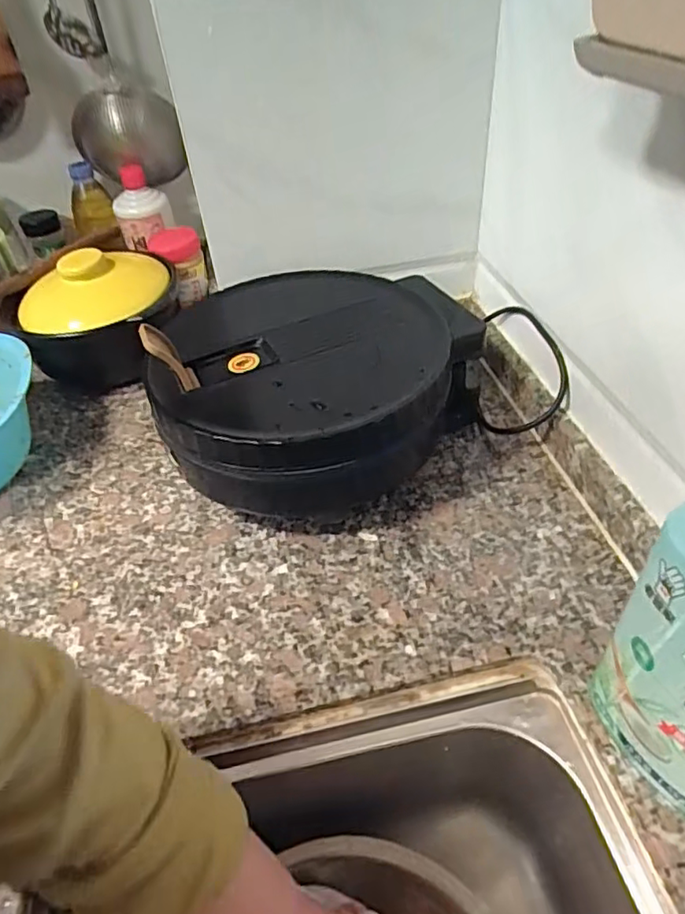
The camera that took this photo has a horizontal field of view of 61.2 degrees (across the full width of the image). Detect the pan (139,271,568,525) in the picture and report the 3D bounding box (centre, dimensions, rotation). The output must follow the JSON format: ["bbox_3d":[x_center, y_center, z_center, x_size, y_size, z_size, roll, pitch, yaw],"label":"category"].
[{"bbox_3d":[-0.017,-0.083,0.600,0.344,0.150,0.302,-25,47,-19],"label":"pan"}]

